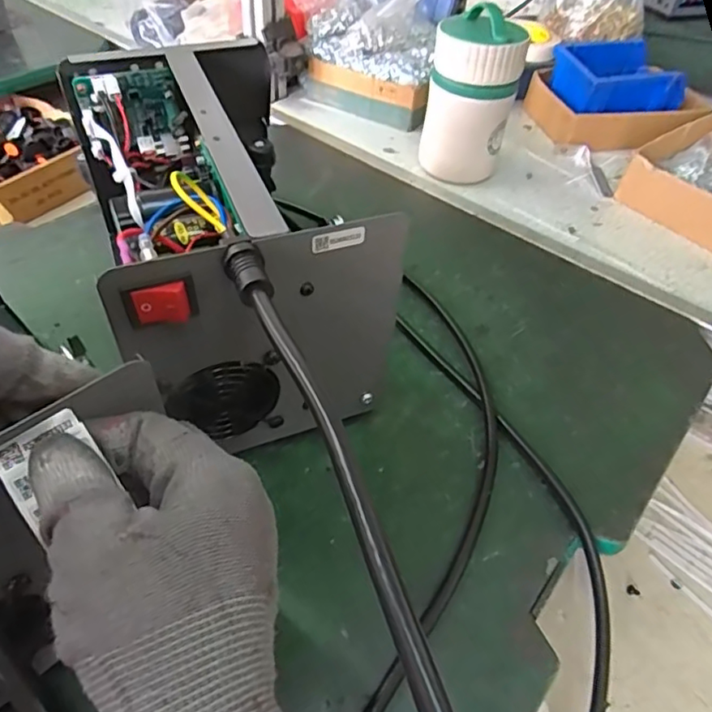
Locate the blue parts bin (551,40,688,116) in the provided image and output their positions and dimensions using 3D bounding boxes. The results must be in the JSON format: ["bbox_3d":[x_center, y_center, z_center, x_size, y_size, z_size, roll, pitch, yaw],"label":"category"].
[{"bbox_3d":[0.344,-0.368,0.738,0.163,0.051,0.100,-13,50,-16],"label":"blue parts bin"}]

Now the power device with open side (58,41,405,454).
[{"bbox_3d":[-0.096,-0.082,0.401,0.149,0.176,0.299,-15,51,-18],"label":"power device with open side"}]

